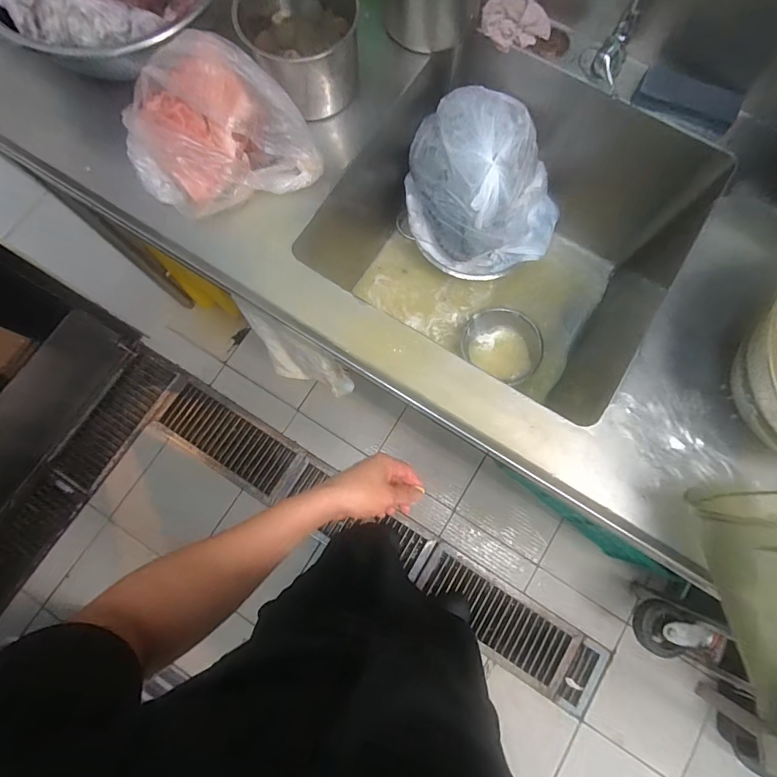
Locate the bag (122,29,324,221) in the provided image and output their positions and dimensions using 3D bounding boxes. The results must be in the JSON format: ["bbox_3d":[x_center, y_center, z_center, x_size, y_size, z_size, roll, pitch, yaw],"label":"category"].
[{"bbox_3d":[-0.238,-0.362,0.604,0.248,0.128,0.176,-17,77,-3],"label":"bag"}]

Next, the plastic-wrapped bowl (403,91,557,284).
[{"bbox_3d":[0.193,-0.395,0.862,0.302,0.242,0.242,0,77,1],"label":"plastic-wrapped bowl"}]

